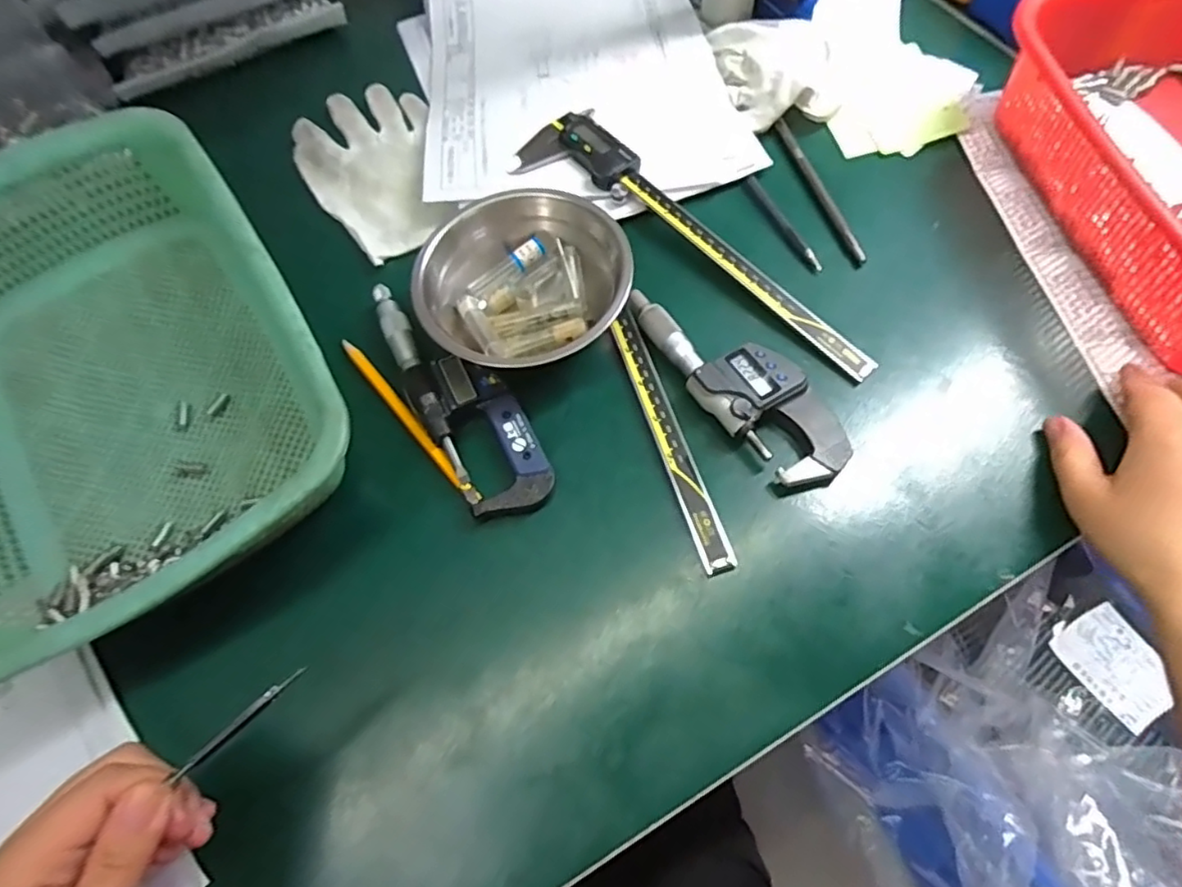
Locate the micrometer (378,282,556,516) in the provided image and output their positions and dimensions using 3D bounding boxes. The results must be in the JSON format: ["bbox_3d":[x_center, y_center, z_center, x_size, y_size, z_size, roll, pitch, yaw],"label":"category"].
[{"bbox_3d":[-0.082,-0.032,0.387,0.052,0.016,0.173,-31,68,-10],"label":"micrometer"}]

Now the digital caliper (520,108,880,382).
[{"bbox_3d":[0.069,-0.139,0.427,0.286,0.019,0.066,38,74,18],"label":"digital caliper"}]

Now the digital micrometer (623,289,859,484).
[{"bbox_3d":[0.085,-0.040,0.378,0.054,0.020,0.158,-40,69,-13],"label":"digital micrometer"}]

